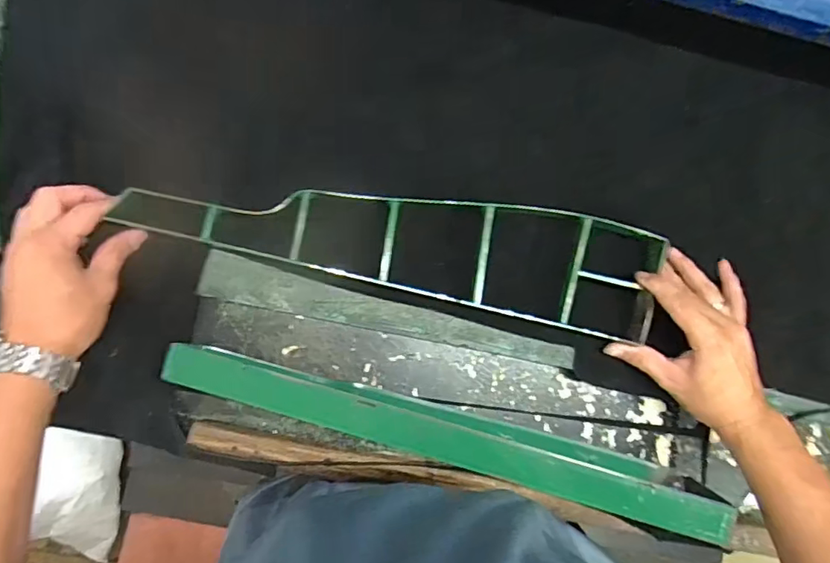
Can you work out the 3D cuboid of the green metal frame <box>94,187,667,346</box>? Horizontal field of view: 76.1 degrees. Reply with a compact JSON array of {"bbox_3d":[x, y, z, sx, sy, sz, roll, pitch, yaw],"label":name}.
[{"bbox_3d":[-0.007,-0.029,0.473,0.477,0.024,0.106,8,85,-7],"label":"green metal frame"}]

